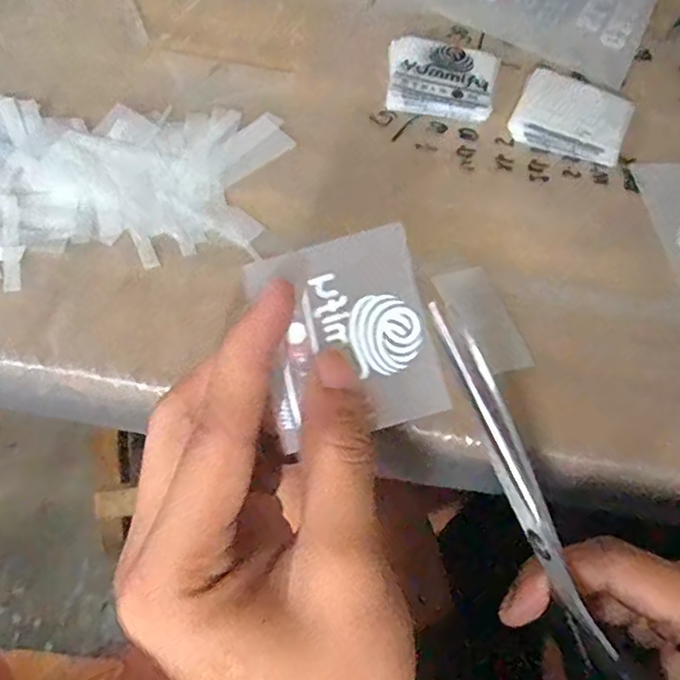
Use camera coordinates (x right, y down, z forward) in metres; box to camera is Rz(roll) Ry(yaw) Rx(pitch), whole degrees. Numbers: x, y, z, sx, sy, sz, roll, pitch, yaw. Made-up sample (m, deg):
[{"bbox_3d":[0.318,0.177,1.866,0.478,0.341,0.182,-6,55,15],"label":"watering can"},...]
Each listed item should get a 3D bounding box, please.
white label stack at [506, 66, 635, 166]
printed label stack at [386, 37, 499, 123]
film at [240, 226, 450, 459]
[{"bbox_3d":[0.127,-0.124,0.325,0.058,0.010,0.061,23,61,9],"label":"white label stack"},{"bbox_3d":[0.057,-0.147,0.332,0.059,0.009,0.060,10,60,1],"label":"printed label stack"},{"bbox_3d":[0.003,-0.001,0.182,0.052,0.012,0.059,-16,94,-8],"label":"film"}]

